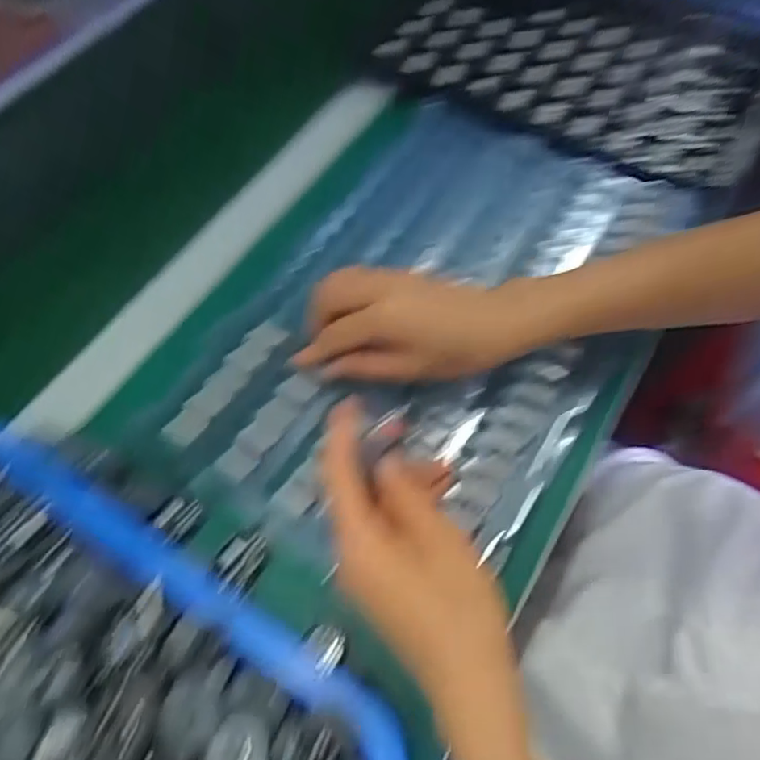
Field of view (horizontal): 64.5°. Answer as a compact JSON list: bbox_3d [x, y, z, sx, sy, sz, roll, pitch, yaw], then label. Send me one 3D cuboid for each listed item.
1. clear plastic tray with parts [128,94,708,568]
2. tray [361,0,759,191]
[{"bbox_3d":[0.034,-0.052,0.415,0.249,0.033,0.359,25,63,17],"label":"clear plastic tray with parts"},{"bbox_3d":[0.178,-0.286,0.518,0.333,0.027,0.215,27,67,13],"label":"tray"}]

